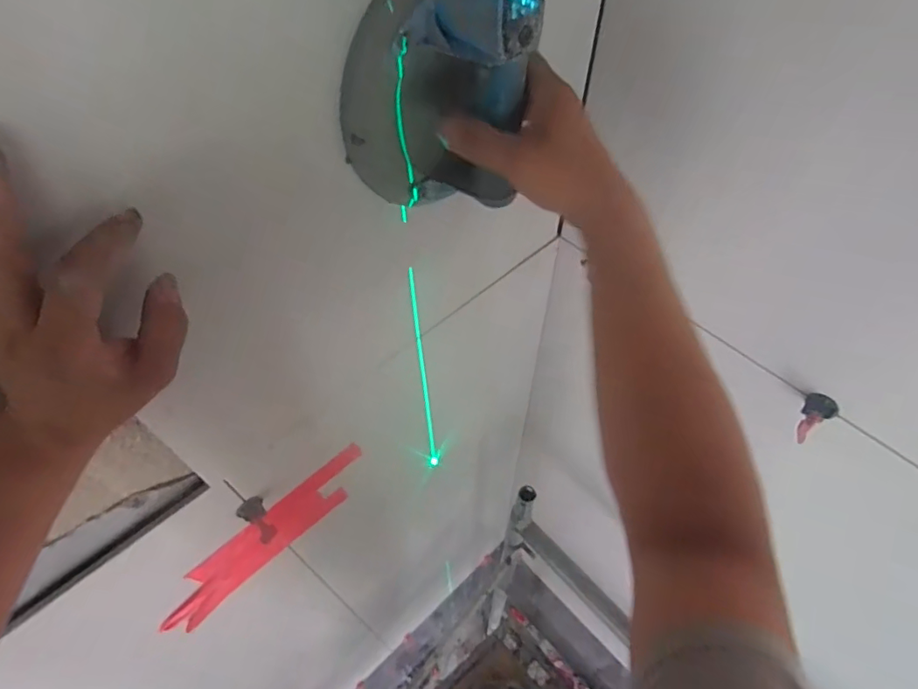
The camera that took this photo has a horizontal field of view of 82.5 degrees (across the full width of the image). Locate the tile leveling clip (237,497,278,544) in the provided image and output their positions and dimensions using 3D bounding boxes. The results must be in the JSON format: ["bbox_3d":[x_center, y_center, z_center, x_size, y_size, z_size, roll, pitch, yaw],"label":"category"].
[{"bbox_3d":[-0.225,0.201,0.597,0.055,0.019,0.029,36,62,24],"label":"tile leveling clip"}]

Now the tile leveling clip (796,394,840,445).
[{"bbox_3d":[0.381,0.077,0.564,0.060,0.024,0.030,-33,60,-22],"label":"tile leveling clip"}]

